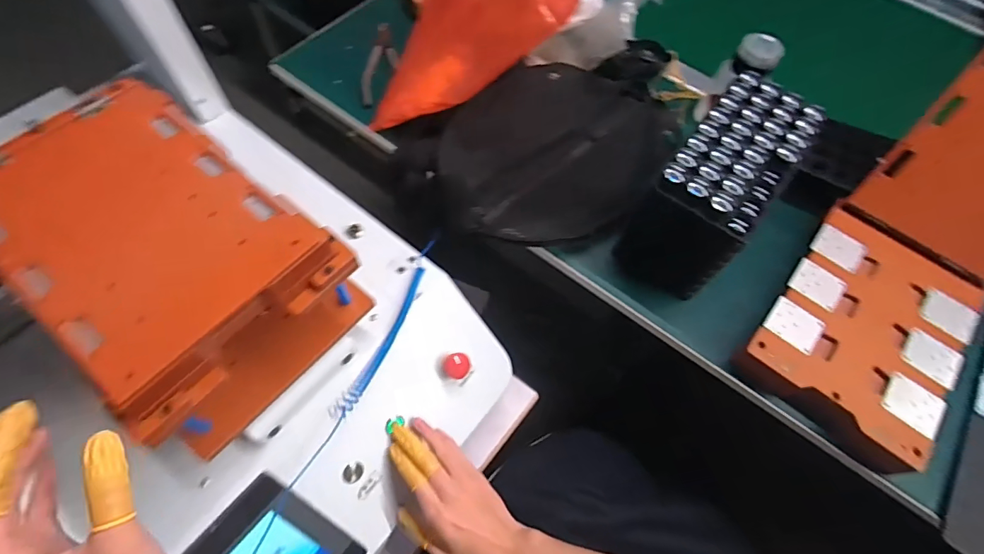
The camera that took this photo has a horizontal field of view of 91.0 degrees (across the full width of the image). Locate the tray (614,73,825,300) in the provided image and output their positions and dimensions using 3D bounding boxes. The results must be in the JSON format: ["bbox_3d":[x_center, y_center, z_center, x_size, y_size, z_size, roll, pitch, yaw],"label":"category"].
[{"bbox_3d":[0.232,-0.091,0.504,0.096,0.129,0.198,36,66,14],"label":"tray"}]

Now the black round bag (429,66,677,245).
[{"bbox_3d":[0.077,-0.146,0.573,0.252,0.058,0.233,2,63,-3],"label":"black round bag"}]

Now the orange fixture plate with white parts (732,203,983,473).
[{"bbox_3d":[0.393,0.048,0.510,0.174,0.053,0.262,36,66,14],"label":"orange fixture plate with white parts"}]

